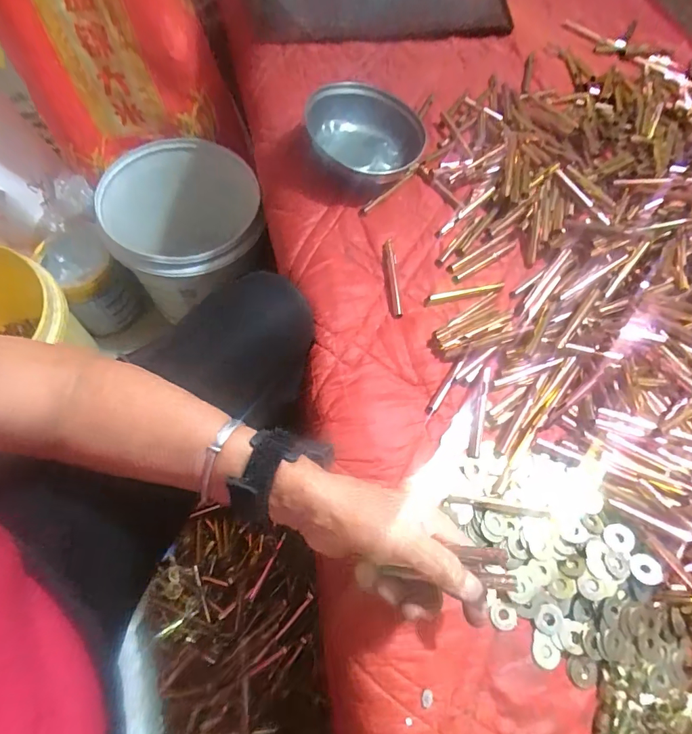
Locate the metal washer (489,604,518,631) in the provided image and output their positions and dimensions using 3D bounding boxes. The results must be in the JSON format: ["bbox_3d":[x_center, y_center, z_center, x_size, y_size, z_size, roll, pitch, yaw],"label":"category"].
[{"bbox_3d":[0.126,0.199,0.338,0.021,0.004,0.019,-4,66,-3],"label":"metal washer"}]

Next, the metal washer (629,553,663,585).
[{"bbox_3d":[0.241,0.163,0.344,0.024,0.004,0.022,-2,60,4],"label":"metal washer"}]

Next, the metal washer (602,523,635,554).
[{"bbox_3d":[0.230,0.143,0.358,0.024,0.004,0.022,-3,61,5],"label":"metal washer"}]

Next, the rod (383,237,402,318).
[{"bbox_3d":[0.051,-0.094,0.454,0.011,0.013,0.093,-5,66,-4],"label":"rod"}]

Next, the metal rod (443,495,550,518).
[{"bbox_3d":[0.130,0.119,0.363,0.090,0.011,0.009,6,66,1],"label":"metal rod"}]

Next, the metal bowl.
[{"bbox_3d":[0.023,-0.264,0.503,0.138,0.049,0.148,-10,68,-10],"label":"metal bowl"}]

